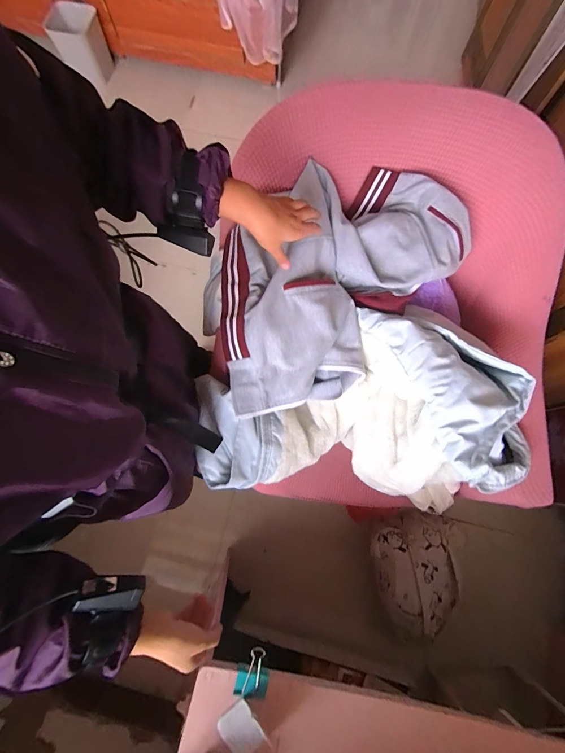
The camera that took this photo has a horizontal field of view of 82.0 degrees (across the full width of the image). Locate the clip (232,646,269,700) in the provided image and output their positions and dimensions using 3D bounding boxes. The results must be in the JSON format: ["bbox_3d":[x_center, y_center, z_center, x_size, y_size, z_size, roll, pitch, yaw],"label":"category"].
[{"bbox_3d":[-0.047,0.470,0.518,0.050,0.028,0.061,9,76,2],"label":"clip"}]

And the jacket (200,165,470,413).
[{"bbox_3d":[0.082,-0.191,0.630,0.539,0.116,0.353,-39,79,-9],"label":"jacket"}]

